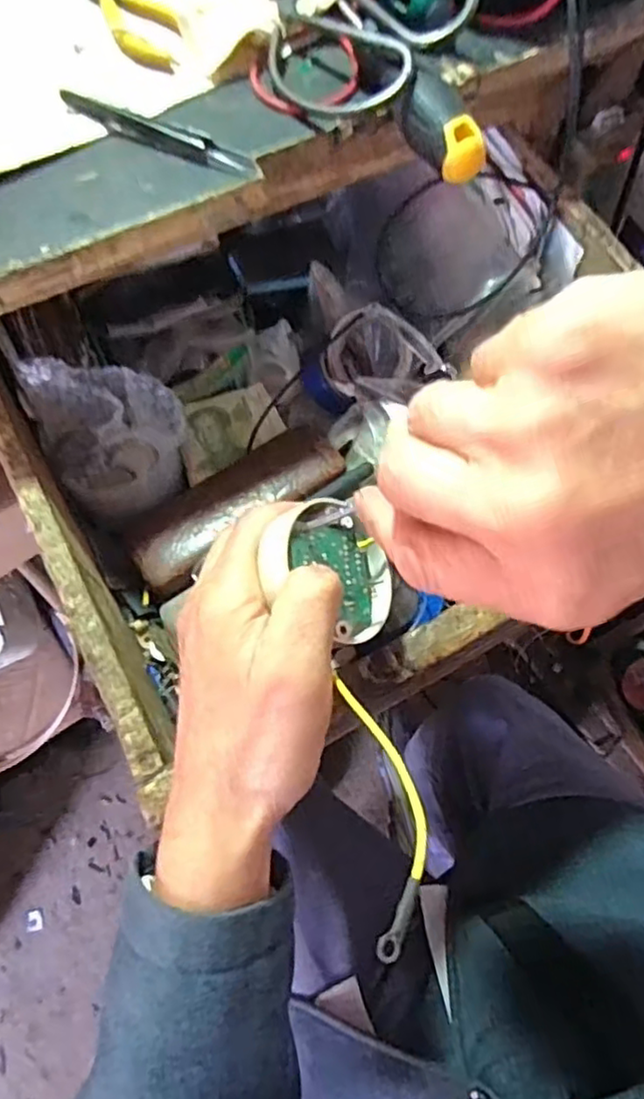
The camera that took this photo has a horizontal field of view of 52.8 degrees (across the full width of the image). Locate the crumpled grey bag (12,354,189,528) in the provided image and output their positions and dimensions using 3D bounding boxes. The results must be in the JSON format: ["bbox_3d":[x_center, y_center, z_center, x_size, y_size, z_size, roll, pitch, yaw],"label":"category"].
[{"bbox_3d":[-0.130,-0.073,0.401,0.082,0.081,0.074,-27,70,-13],"label":"crumpled grey bag"}]

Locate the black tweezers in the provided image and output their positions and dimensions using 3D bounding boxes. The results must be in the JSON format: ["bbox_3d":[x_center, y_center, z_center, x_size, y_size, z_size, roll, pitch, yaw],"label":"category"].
[{"bbox_3d":[-0.079,-0.205,0.317,0.100,0.009,0.016,21,67,7],"label":"black tweezers"}]

